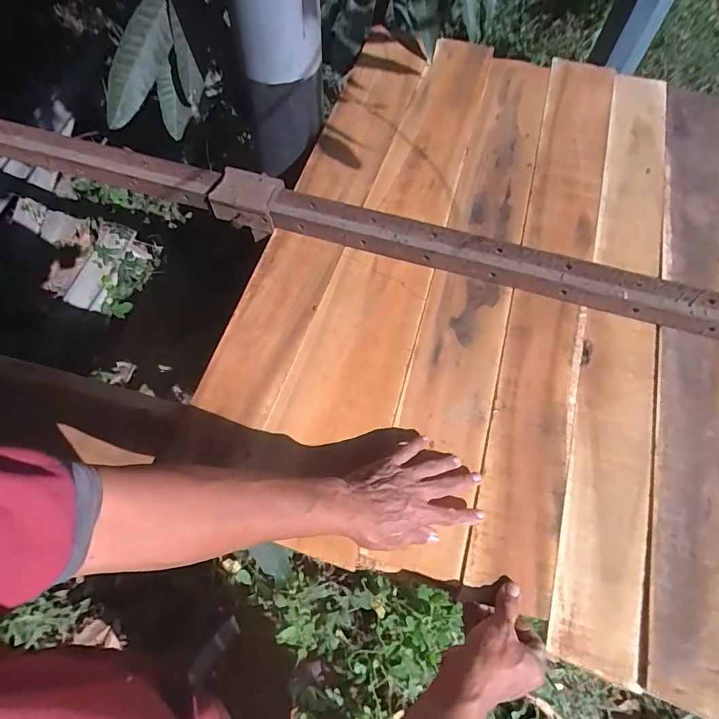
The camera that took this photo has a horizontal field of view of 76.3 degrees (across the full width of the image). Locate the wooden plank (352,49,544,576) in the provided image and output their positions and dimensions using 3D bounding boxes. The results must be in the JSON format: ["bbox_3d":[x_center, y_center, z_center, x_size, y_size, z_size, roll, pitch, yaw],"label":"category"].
[{"bbox_3d":[0.196,-0.180,0.739,0.116,0.028,0.999,15,64,7],"label":"wooden plank"}]

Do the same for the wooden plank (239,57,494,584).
[{"bbox_3d":[0.066,-0.212,0.756,0.156,0.024,1.012,16,65,7],"label":"wooden plank"}]

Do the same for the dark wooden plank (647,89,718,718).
[{"bbox_3d":[0.495,-0.093,0.673,0.105,0.009,1.025,19,64,8],"label":"dark wooden plank"}]

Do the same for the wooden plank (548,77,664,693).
[{"bbox_3d":[0.399,-0.111,0.690,0.100,0.015,1.009,17,64,8],"label":"wooden plank"}]

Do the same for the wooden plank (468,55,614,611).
[{"bbox_3d":[0.316,-0.166,0.728,0.112,0.017,1.012,16,64,7],"label":"wooden plank"}]

